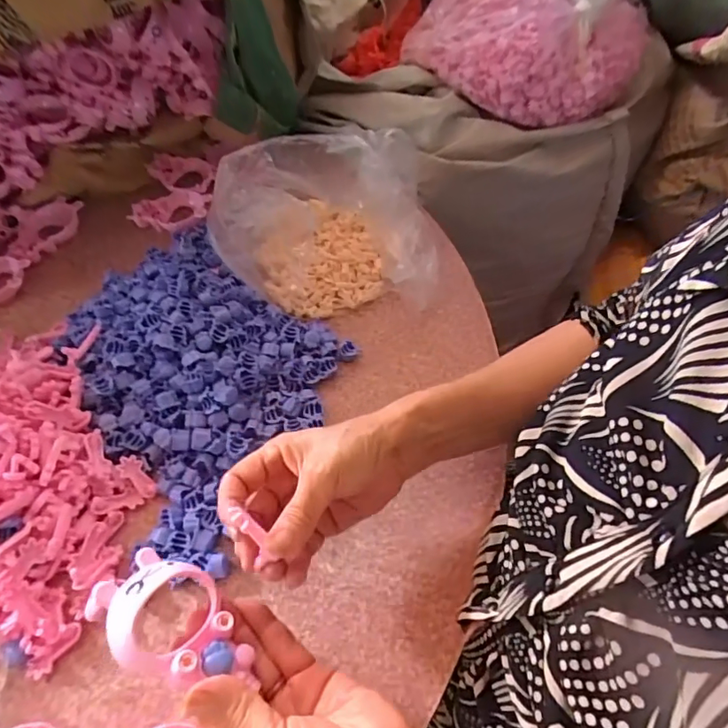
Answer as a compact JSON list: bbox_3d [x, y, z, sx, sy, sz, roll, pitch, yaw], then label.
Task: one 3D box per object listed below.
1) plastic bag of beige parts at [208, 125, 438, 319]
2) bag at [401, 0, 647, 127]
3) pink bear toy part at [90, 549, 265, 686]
[{"bbox_3d":[-0.040,-0.148,0.516,0.208,0.119,0.161,-6,57,0],"label":"plastic bag of beige parts"},{"bbox_3d":[0.201,-0.439,0.656,0.294,0.107,0.254,32,65,22],"label":"bag"},{"bbox_3d":[-0.106,0.142,0.279,0.091,0.029,0.053,33,65,22],"label":"pink bear toy part"}]

